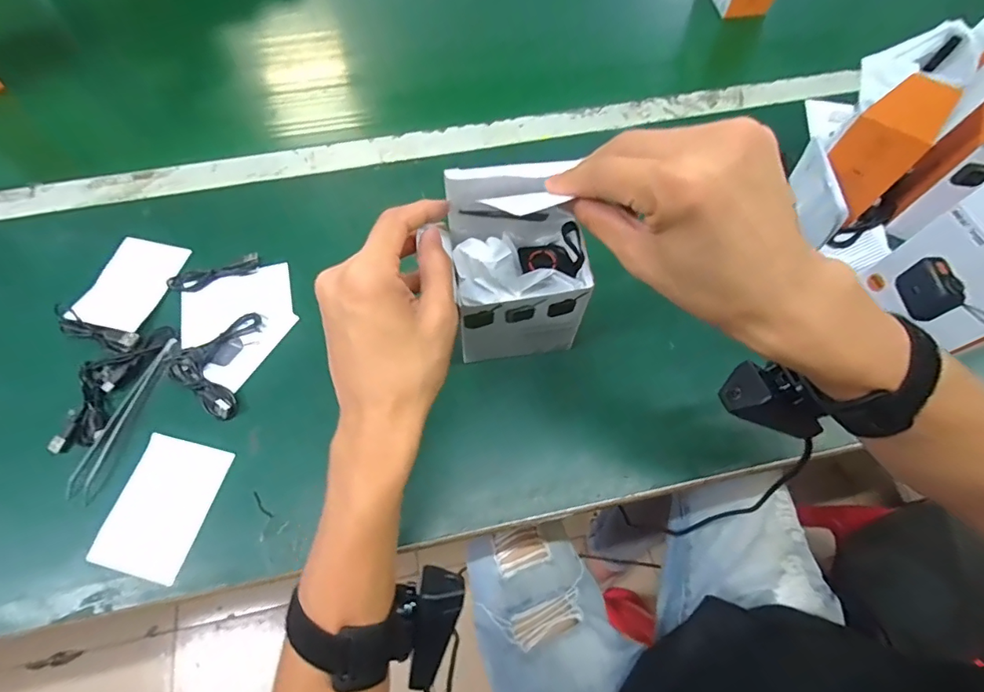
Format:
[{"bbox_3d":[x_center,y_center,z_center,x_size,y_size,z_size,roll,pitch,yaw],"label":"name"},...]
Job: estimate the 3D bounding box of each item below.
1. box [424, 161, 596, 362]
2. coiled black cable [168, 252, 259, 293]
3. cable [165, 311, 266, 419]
[{"bbox_3d":[0.021,-0.059,0.361,0.096,0.157,0.082,-8,65,-4],"label":"box"},{"bbox_3d":[-0.268,-0.070,0.459,0.085,0.009,0.022,-17,66,-7],"label":"coiled black cable"},{"bbox_3d":[-0.231,0.018,0.419,0.085,0.009,0.080,-34,69,-14],"label":"cable"}]

